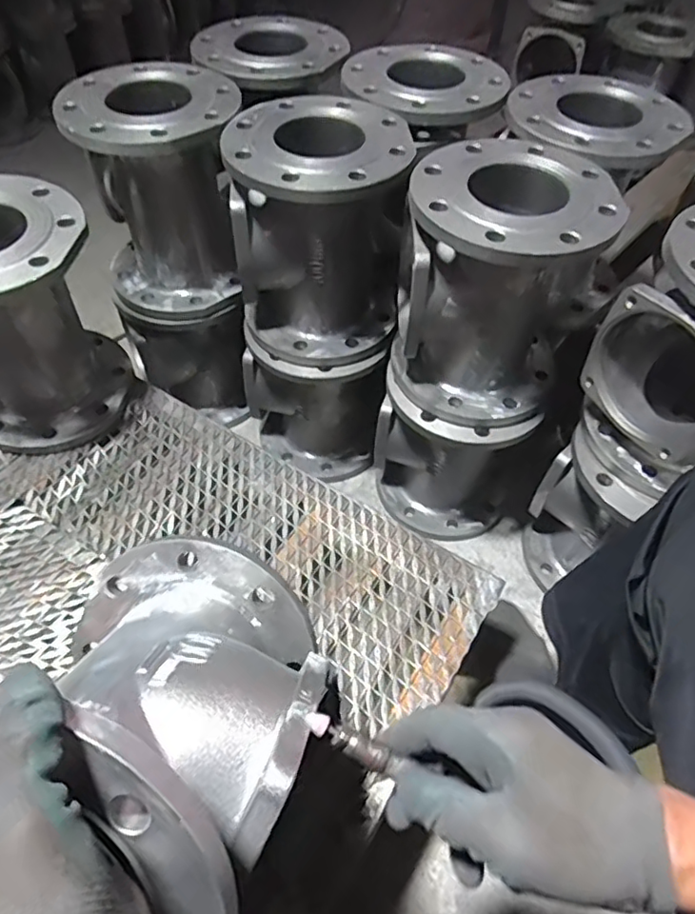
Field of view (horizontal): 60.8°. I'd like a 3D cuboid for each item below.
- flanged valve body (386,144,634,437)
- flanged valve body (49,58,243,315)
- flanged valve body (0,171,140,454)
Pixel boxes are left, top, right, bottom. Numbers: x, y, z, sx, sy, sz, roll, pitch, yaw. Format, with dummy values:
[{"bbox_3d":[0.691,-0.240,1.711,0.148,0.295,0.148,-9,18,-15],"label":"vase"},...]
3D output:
[{"bbox_3d":[0.165,-0.188,0.699,0.198,0.262,0.215,14,53,8],"label":"flanged valve body"},{"bbox_3d":[-0.242,-0.357,0.806,0.206,0.245,0.208,-1,53,-4],"label":"flanged valve body"},{"bbox_3d":[-0.396,-0.159,0.716,0.196,0.259,0.201,36,59,23],"label":"flanged valve body"}]

